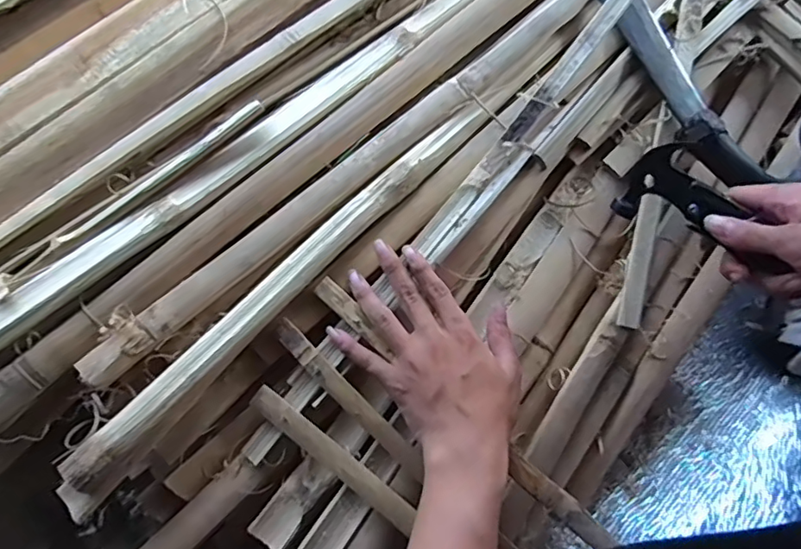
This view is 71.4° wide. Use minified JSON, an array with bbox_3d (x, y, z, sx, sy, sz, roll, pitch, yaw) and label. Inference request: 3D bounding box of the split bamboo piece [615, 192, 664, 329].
[{"bbox_3d":[0.217,-0.013,0.503,0.023,0.005,0.122,14,84,-9],"label":"split bamboo piece"}]

